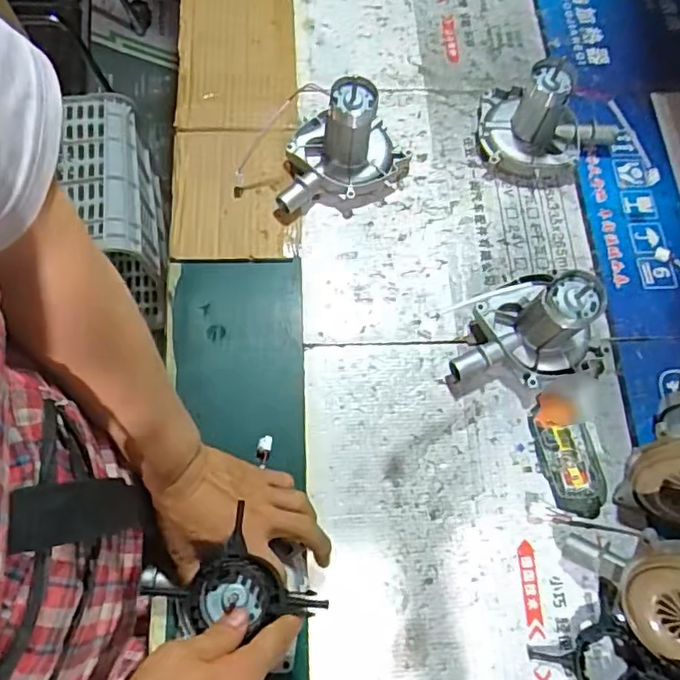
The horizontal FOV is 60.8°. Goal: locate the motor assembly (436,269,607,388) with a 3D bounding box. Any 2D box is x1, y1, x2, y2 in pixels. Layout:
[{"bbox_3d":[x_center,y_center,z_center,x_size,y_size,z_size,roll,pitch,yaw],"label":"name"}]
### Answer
[{"bbox_3d":[0.180,-0.019,0.546,0.151,0.102,0.108,-10,69,-6],"label":"motor assembly"}]

